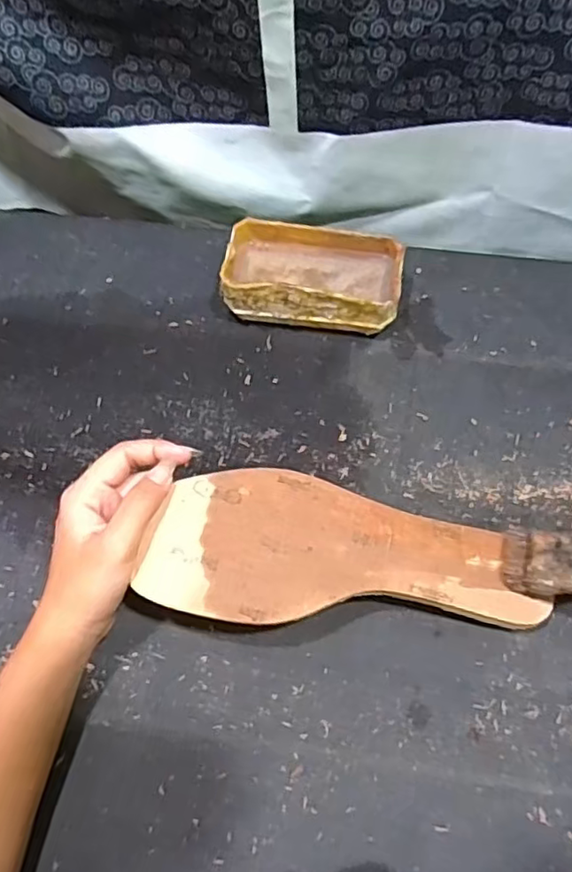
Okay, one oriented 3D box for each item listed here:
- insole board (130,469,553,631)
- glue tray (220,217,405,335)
[{"bbox_3d":[0.037,0.067,0.352,0.222,0.006,0.082,8,65,-8],"label":"insole board"},{"bbox_3d":[0.020,-0.118,0.453,0.122,0.045,0.072,6,65,5],"label":"glue tray"}]

